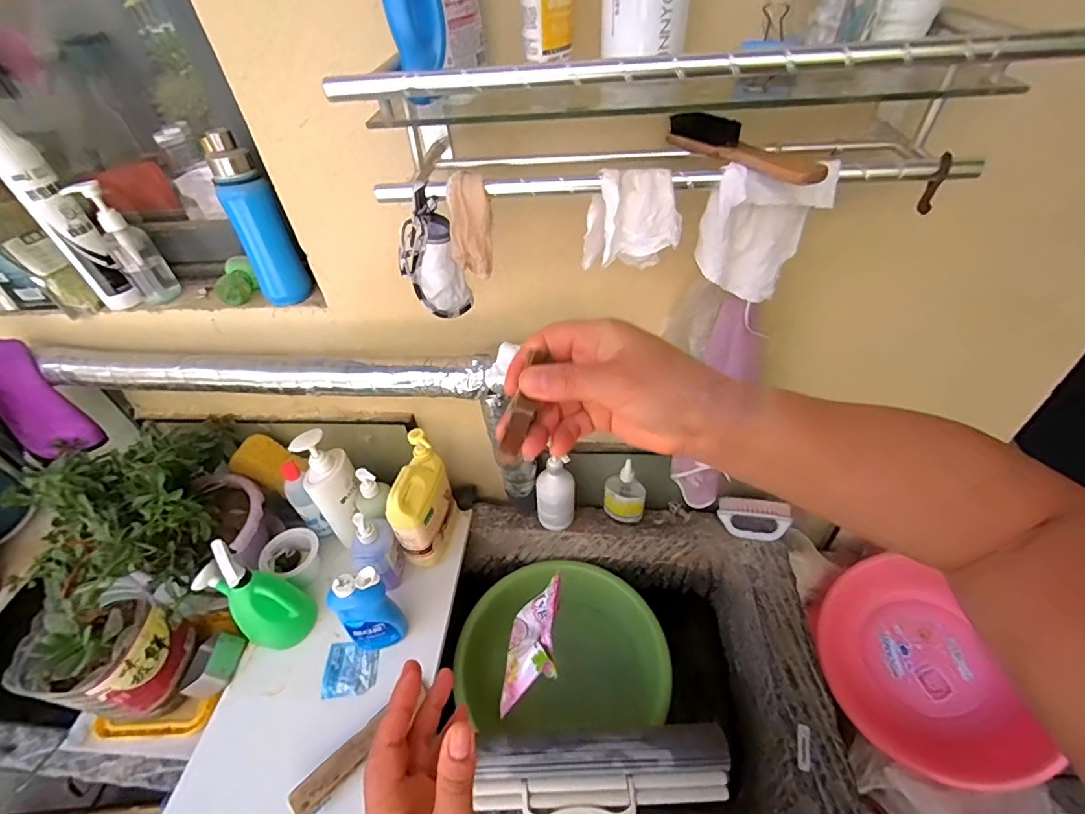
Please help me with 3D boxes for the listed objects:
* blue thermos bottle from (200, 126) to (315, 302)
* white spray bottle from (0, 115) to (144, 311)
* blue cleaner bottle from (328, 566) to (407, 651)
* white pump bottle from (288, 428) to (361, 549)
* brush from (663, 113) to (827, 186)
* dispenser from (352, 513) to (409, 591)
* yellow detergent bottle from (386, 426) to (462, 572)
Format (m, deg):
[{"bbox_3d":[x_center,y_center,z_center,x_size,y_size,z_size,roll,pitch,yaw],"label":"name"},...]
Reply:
[{"bbox_3d":[-0.424,-0.274,0.725,0.063,0.235,0.067,27,52,29],"label":"blue thermos bottle"},{"bbox_3d":[-0.740,-0.300,0.735,0.052,0.318,0.059,27,52,29],"label":"white spray bottle"},{"bbox_3d":[-0.279,0.331,0.774,0.081,0.185,0.048,-8,43,-3],"label":"blue cleaner bottle"},{"bbox_3d":[-0.385,0.154,0.900,0.083,0.243,0.071,-23,46,-18],"label":"white pump bottle"},{"bbox_3d":[0.192,-0.256,0.471,0.034,0.026,0.197,-20,45,-15],"label":"brush"},{"bbox_3d":[-0.294,0.257,0.860,0.078,0.170,0.063,-29,48,-23],"label":"dispenser"},{"bbox_3d":[-0.218,0.178,0.889,0.063,0.228,0.145,3,44,9],"label":"yellow detergent bottle"}]

